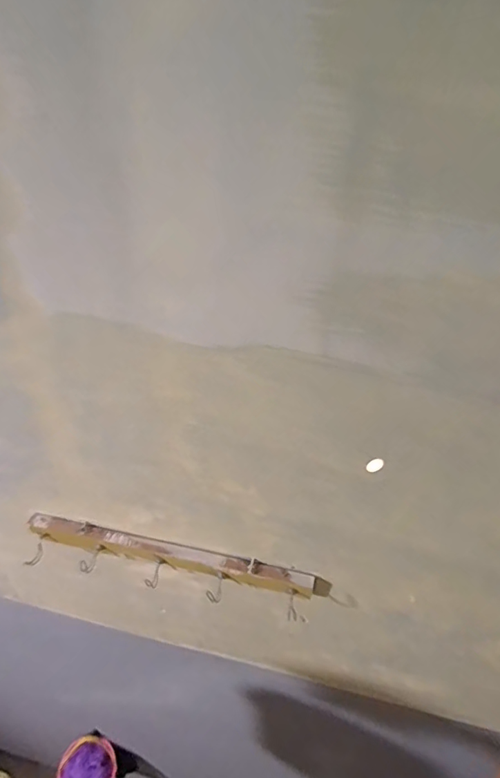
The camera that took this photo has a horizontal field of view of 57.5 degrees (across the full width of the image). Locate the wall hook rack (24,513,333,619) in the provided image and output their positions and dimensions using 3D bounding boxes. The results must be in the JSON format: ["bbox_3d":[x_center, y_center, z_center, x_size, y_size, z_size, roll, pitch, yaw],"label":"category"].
[{"bbox_3d":[-0.105,0.240,0.609,0.421,0.077,0.046,11,39,7],"label":"wall hook rack"}]

